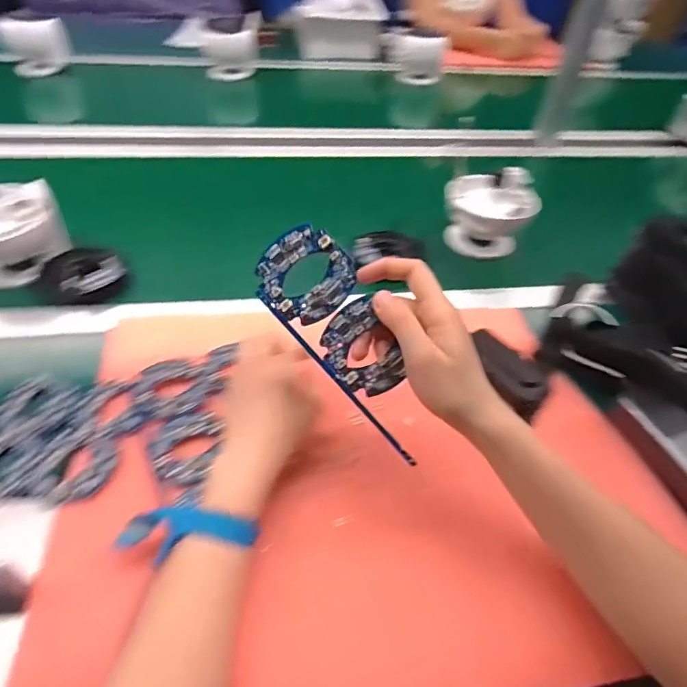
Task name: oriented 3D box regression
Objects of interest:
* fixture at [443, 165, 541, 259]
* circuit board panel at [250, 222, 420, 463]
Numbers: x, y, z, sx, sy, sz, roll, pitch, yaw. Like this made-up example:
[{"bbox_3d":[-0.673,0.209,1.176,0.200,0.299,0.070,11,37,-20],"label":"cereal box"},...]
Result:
[{"bbox_3d":[0.205,-0.188,0.678,0.122,0.112,0.092,31,51,22],"label":"fixture"},{"bbox_3d":[0.008,-0.006,0.338,0.067,0.007,0.174,-42,88,1],"label":"circuit board panel"}]

